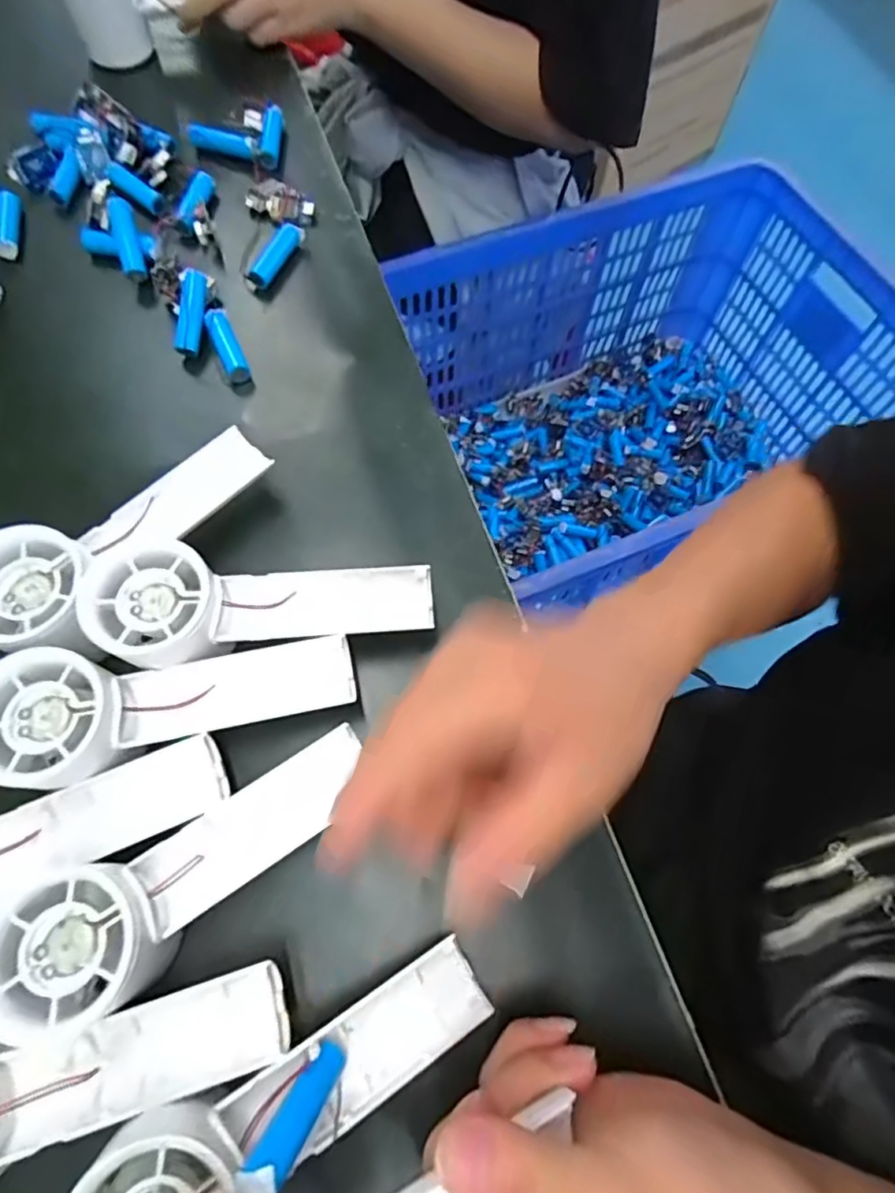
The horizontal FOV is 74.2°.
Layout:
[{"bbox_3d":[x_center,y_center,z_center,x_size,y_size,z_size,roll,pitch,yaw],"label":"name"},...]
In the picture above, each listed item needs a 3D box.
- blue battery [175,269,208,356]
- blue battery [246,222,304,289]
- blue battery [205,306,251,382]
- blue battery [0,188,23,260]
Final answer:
[{"bbox_3d":[-0.162,-0.178,0.374,0.014,0.014,0.051,7,89,0],"label":"blue battery"},{"bbox_3d":[-0.117,-0.233,0.403,0.015,0.010,0.048,33,85,10],"label":"blue battery"},{"bbox_3d":[-0.141,-0.161,0.380,0.015,0.015,0.052,-23,76,-11],"label":"blue battery"},{"bbox_3d":[-0.305,-0.258,0.411,0.015,0.017,0.053,-9,69,-7],"label":"blue battery"}]

